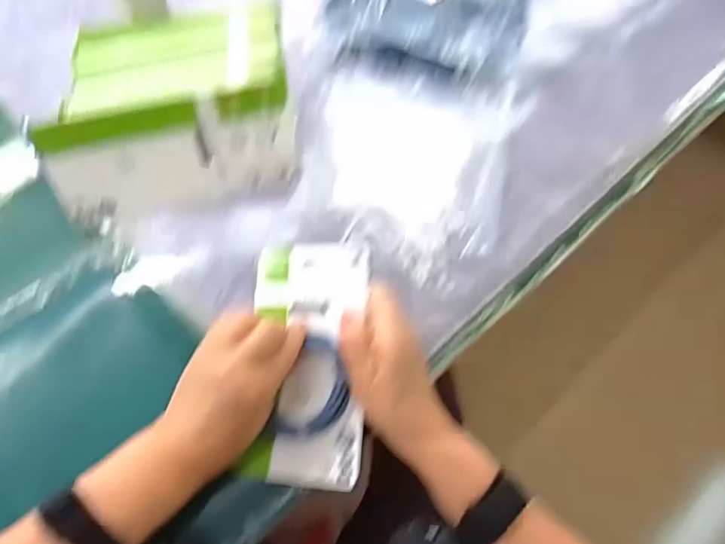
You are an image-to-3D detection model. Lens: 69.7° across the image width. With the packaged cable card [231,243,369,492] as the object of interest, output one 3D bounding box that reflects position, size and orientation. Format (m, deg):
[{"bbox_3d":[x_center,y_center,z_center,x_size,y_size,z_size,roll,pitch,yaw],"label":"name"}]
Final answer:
[{"bbox_3d":[-0.046,0.067,0.416,0.098,0.014,0.191,-1,75,17],"label":"packaged cable card"}]

